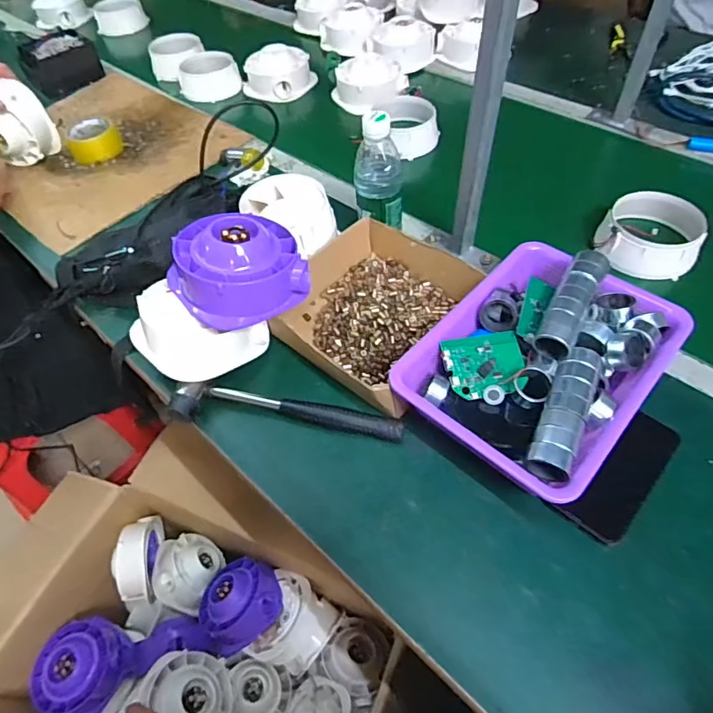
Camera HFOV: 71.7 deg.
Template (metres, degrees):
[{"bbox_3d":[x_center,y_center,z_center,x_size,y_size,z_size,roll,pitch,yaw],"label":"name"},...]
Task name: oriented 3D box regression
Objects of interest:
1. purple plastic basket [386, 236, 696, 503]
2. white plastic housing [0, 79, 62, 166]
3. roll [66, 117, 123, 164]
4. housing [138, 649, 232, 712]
[{"bbox_3d":[0.193,0.005,0.525,0.207,0.088,0.280,36,64,26],"label":"purple plastic basket"},{"bbox_3d":[-0.607,-0.405,0.864,0.106,0.120,0.110,16,57,15],"label":"white plastic housing"},{"bbox_3d":[-0.488,-0.403,0.922,0.094,0.040,0.093,-2,54,3],"label":"roll"},{"bbox_3d":[-0.246,0.506,0.725,0.118,0.075,0.133,-9,48,-50],"label":"housing"}]

